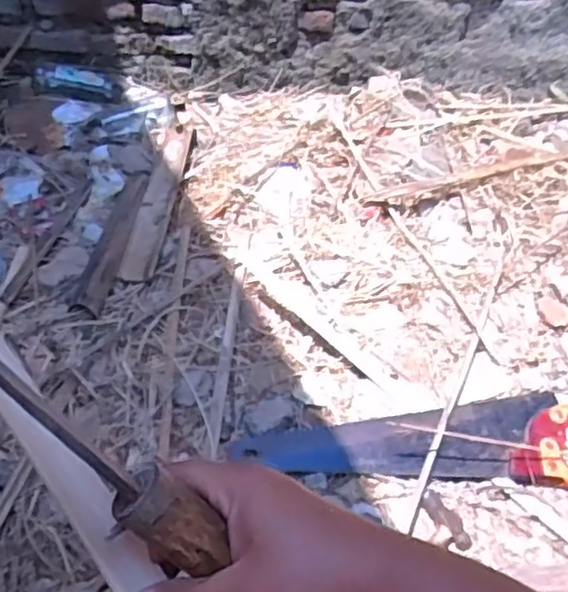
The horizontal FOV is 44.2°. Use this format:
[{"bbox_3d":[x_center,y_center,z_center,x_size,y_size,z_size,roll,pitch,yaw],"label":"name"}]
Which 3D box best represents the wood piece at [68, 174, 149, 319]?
[{"bbox_3d":[-0.264,-0.099,1.092,0.051,0.019,0.315,8,49,4],"label":"wood piece"}]

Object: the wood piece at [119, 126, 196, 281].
[{"bbox_3d":[-0.205,-0.167,1.169,0.060,0.015,0.373,4,49,0],"label":"wood piece"}]

